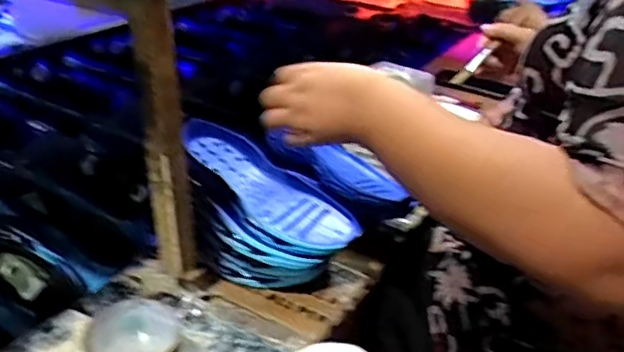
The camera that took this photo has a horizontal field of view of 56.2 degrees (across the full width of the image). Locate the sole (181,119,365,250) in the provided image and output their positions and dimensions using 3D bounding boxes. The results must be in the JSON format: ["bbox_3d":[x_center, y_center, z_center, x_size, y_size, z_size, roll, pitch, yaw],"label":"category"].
[{"bbox_3d":[-0.047,0.007,0.623,0.219,0.027,0.083,36,40,13],"label":"sole"}]

